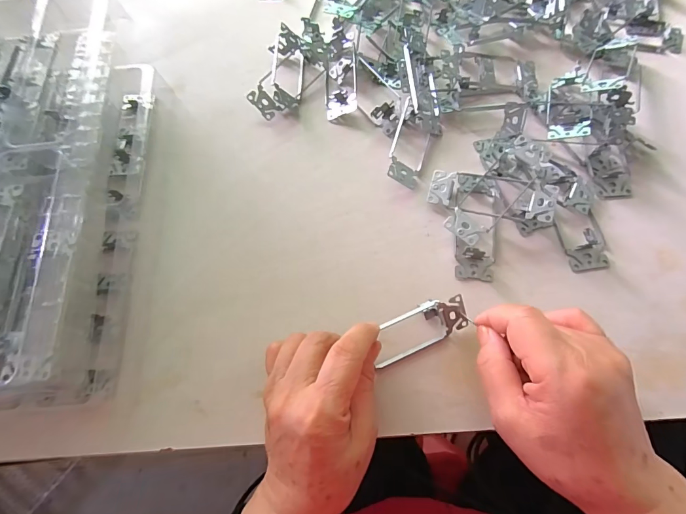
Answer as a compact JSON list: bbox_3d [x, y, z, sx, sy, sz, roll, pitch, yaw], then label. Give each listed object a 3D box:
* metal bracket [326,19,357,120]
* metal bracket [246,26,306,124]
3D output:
[{"bbox_3d":[-0.002,-0.205,0.398,0.033,0.025,0.113,-1,71,2],"label":"metal bracket"},{"bbox_3d":[-0.062,-0.199,0.394,0.044,0.031,0.105,18,73,9],"label":"metal bracket"}]

